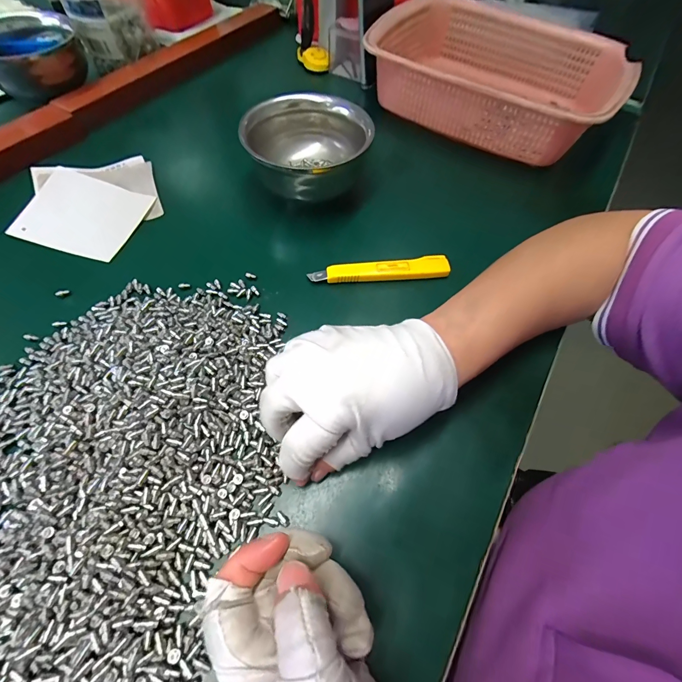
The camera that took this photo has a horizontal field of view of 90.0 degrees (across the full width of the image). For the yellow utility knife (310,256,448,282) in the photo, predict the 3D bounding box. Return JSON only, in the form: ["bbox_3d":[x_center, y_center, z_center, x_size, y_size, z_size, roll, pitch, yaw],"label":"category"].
[{"bbox_3d":[0.036,-0.067,0.315,0.127,0.013,0.021,-3,60,-5],"label":"yellow utility knife"}]

